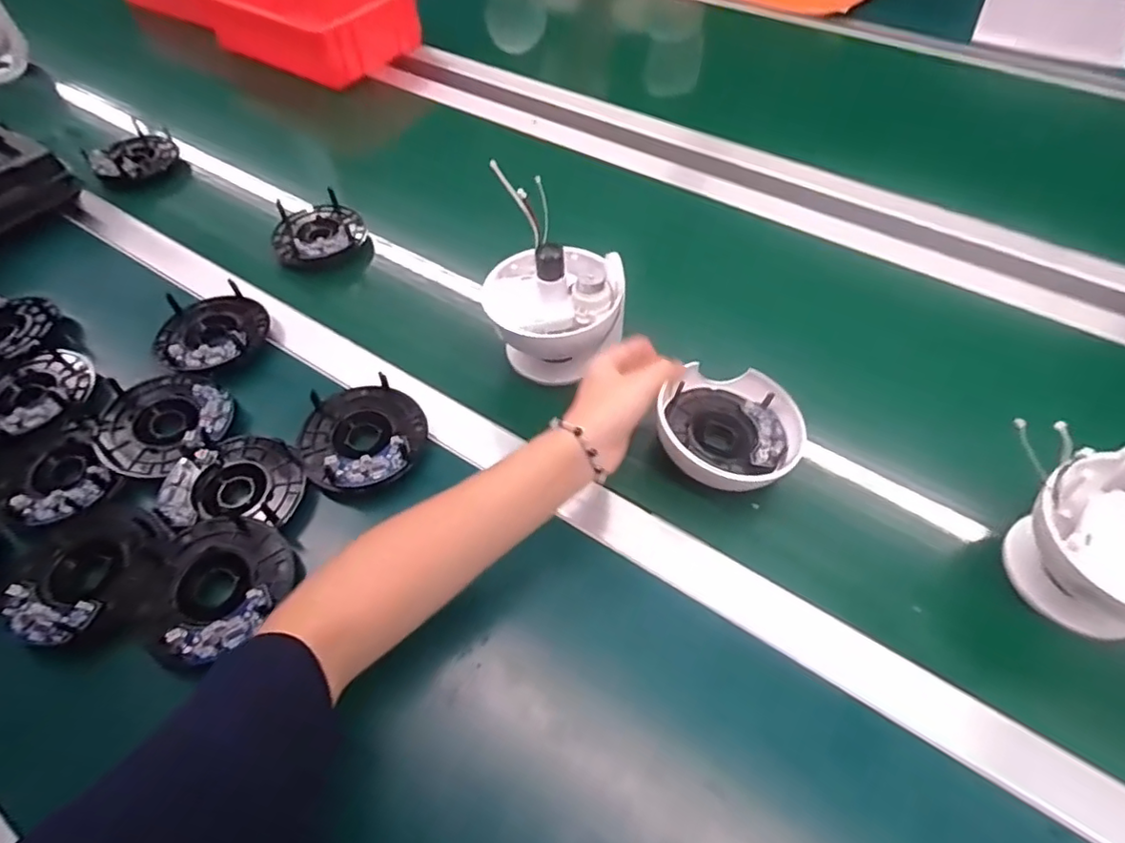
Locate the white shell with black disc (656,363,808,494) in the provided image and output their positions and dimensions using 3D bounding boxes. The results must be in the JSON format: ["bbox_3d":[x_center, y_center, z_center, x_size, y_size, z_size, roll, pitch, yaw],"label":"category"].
[{"bbox_3d":[0.136,0.005,0.485,0.113,0.038,0.105,0,54,0],"label":"white shell with black disc"}]

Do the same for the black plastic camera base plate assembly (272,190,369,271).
[{"bbox_3d":[-0.267,-0.210,0.656,0.100,0.047,0.088,-22,57,-15],"label":"black plastic camera base plate assembly"}]

